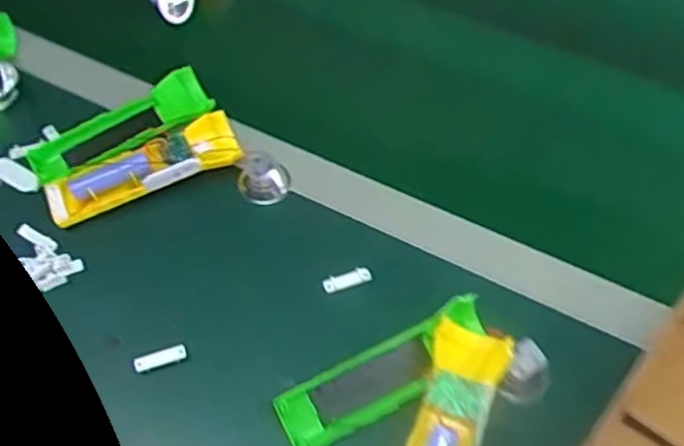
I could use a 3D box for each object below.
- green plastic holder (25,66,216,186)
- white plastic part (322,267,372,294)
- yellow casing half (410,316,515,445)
[{"bbox_3d":[-0.192,-0.082,0.599,0.160,0.029,0.054,-23,60,-13],"label":"green plastic holder"},{"bbox_3d":[0.004,0.045,0.537,0.038,0.008,0.010,-15,59,-9],"label":"white plastic part"},{"bbox_3d":[0.067,0.144,0.452,0.048,0.026,0.156,18,60,12],"label":"yellow casing half"}]

